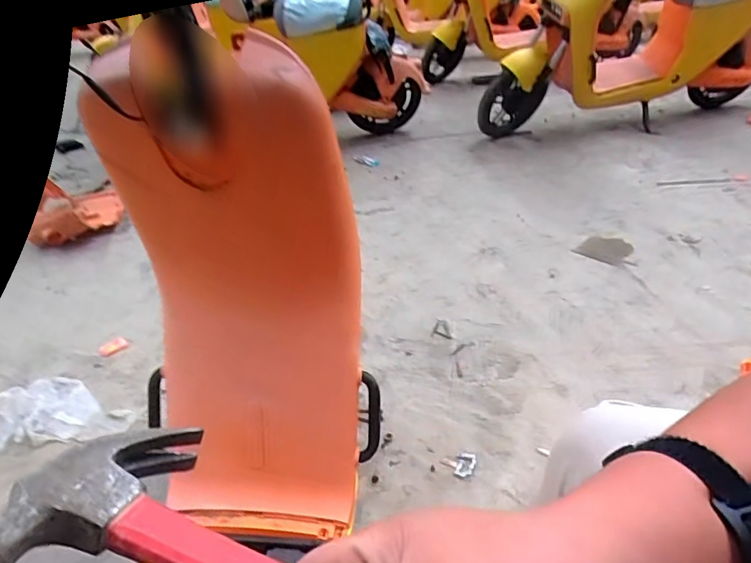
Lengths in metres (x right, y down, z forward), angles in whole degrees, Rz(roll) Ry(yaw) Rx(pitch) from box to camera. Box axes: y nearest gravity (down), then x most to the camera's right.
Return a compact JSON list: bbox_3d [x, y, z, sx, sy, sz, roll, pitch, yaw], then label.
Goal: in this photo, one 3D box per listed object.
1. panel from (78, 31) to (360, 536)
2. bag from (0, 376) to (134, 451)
[{"bbox_3d":[-0.164,0.063,0.651,0.287,0.586,0.181,-4,33,0],"label":"panel"},{"bbox_3d":[-0.682,0.269,1.128,0.289,0.044,0.197,-8,34,-5],"label":"bag"}]

